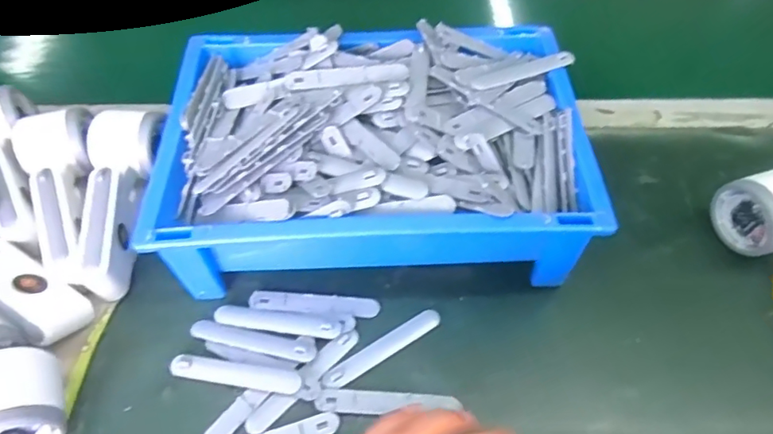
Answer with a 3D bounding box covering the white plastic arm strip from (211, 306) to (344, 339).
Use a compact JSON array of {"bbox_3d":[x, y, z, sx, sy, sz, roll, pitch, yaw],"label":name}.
[{"bbox_3d":[-0.080,0.076,0.398,0.094,0.007,0.016,8,55,7],"label":"white plastic arm strip"}]

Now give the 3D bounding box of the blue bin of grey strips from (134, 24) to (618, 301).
[{"bbox_3d":[-0.010,-0.043,0.430,0.302,0.099,0.220,0,54,1],"label":"blue bin of grey strips"}]

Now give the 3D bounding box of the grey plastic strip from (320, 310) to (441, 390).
[{"bbox_3d":[-0.002,0.093,0.388,0.095,0.004,0.015,-28,60,-24],"label":"grey plastic strip"}]

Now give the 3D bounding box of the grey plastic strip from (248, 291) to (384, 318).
[{"bbox_3d":[-0.054,0.066,0.409,0.096,0.004,0.017,3,54,3],"label":"grey plastic strip"}]

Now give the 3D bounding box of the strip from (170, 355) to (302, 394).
[{"bbox_3d":[-0.104,0.108,0.376,0.091,0.006,0.016,8,55,7],"label":"strip"}]

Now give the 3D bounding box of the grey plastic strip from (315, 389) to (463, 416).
[{"bbox_3d":[0.000,0.122,0.360,0.092,0.005,0.015,2,54,3],"label":"grey plastic strip"}]

